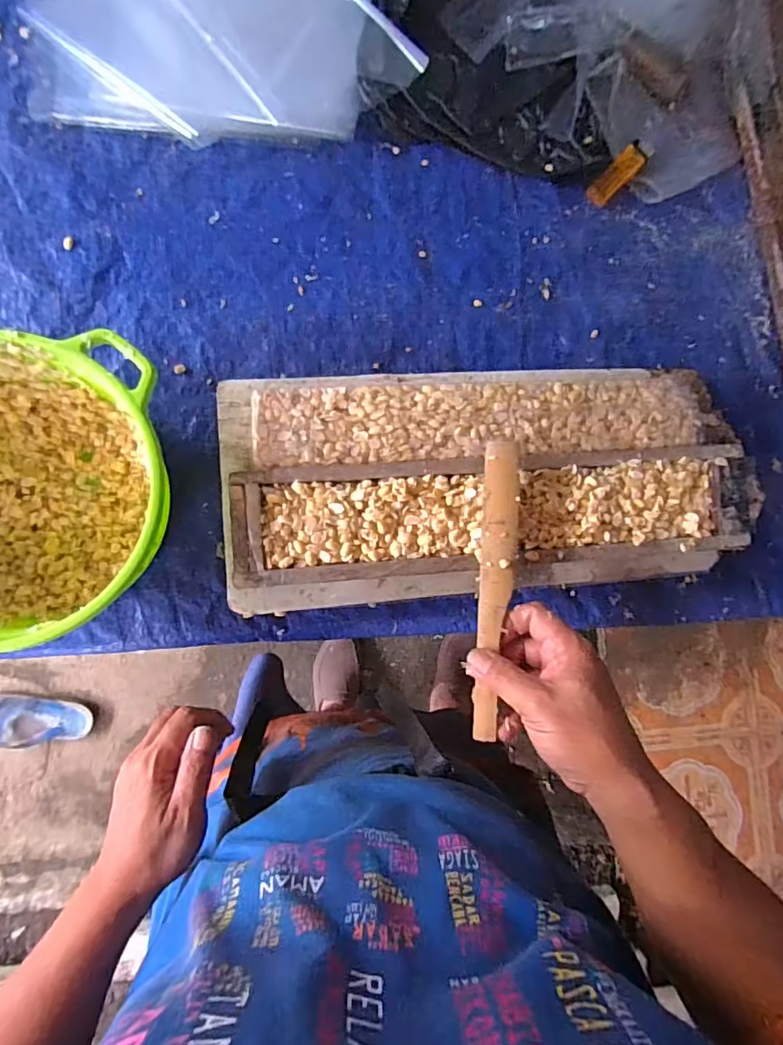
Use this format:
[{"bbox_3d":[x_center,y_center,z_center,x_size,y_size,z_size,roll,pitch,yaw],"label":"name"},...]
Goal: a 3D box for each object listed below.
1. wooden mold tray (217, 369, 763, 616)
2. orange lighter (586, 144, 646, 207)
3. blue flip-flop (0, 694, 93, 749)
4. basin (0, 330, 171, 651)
[{"bbox_3d":[0.095,-0.037,0.442,0.461,0.063,0.194,-4,85,-9],"label":"wooden mold tray"},{"bbox_3d":[0.223,-0.345,0.516,0.023,0.010,0.068,44,80,-2],"label":"orange lighter"},{"bbox_3d":[-0.813,0.447,1.161,0.260,0.032,0.108,7,83,-8],"label":"blue flip-flop"},{"bbox_3d":[-0.262,-0.019,0.379,0.198,0.100,0.200,1,84,-8],"label":"basin"}]

